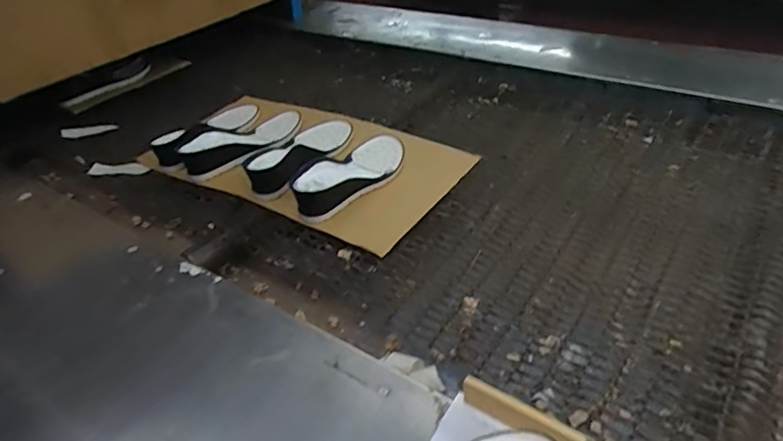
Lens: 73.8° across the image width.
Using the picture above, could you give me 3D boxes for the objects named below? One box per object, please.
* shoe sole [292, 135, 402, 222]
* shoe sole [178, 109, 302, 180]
[{"bbox_3d":[-0.054,-0.086,0.801,0.101,0.043,0.243,14,42,24],"label":"shoe sole"},{"bbox_3d":[-0.255,-0.151,0.922,0.227,0.035,0.108,-29,43,-26],"label":"shoe sole"}]

